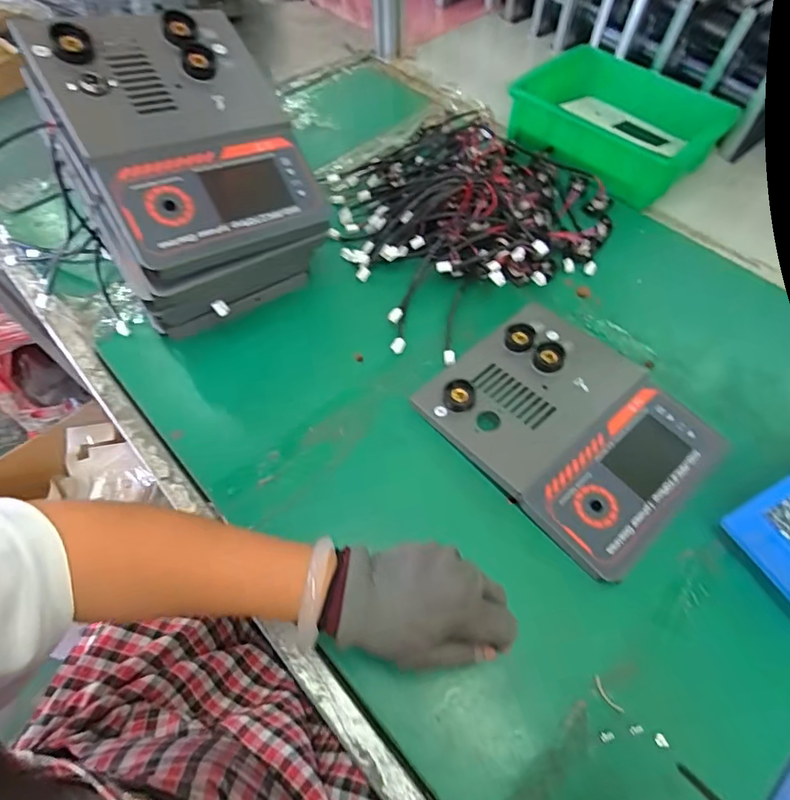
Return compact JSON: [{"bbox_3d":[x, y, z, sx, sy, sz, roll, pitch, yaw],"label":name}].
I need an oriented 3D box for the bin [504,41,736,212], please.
[{"bbox_3d":[0.295,-0.376,0.658,0.245,0.070,0.199,38,67,22],"label":"bin"}]

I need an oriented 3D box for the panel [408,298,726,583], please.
[{"bbox_3d":[0.159,0.019,0.447,0.185,0.027,0.226,-38,64,-20],"label":"panel"}]

